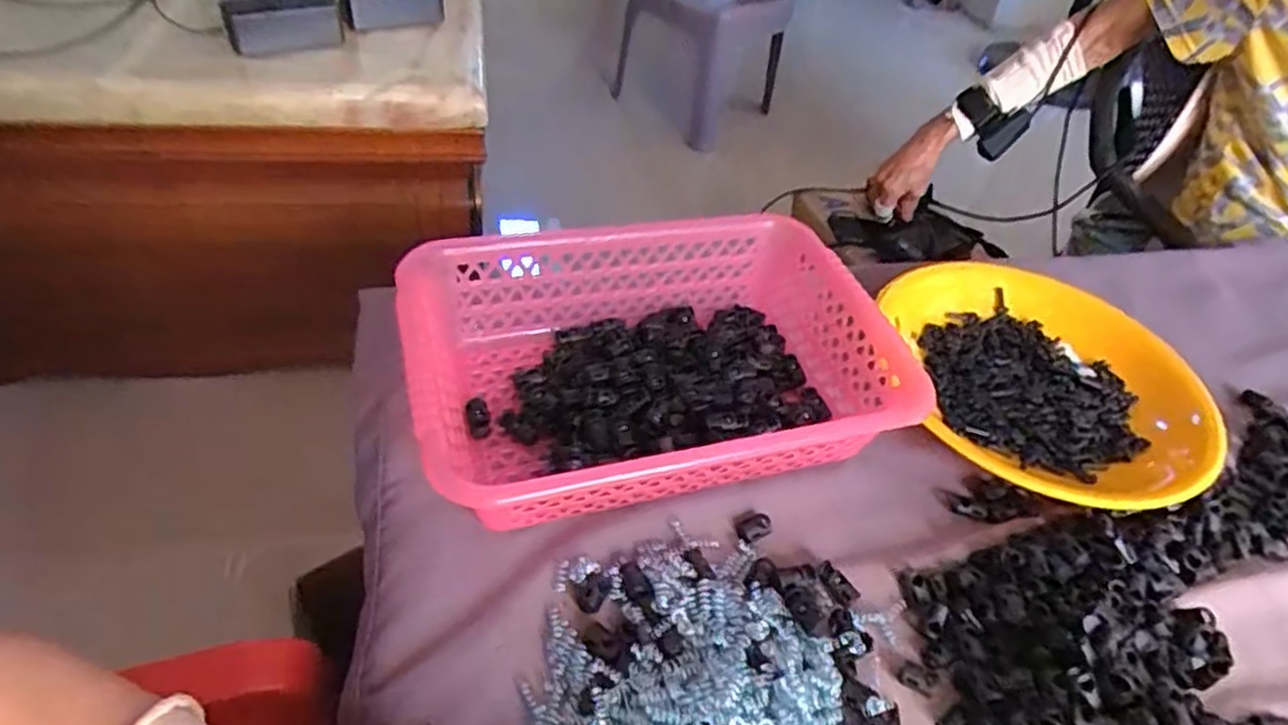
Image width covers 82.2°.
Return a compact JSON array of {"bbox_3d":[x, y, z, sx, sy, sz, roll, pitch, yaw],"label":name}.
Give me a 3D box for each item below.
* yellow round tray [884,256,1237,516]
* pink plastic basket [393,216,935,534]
[{"bbox_3d":[0.297,0.010,0.552,0.205,0.037,0.239,3,44,-5],"label":"yellow round tray"},{"bbox_3d":[0.007,0.001,0.491,0.308,0.077,0.210,-9,46,-17],"label":"pink plastic basket"}]

